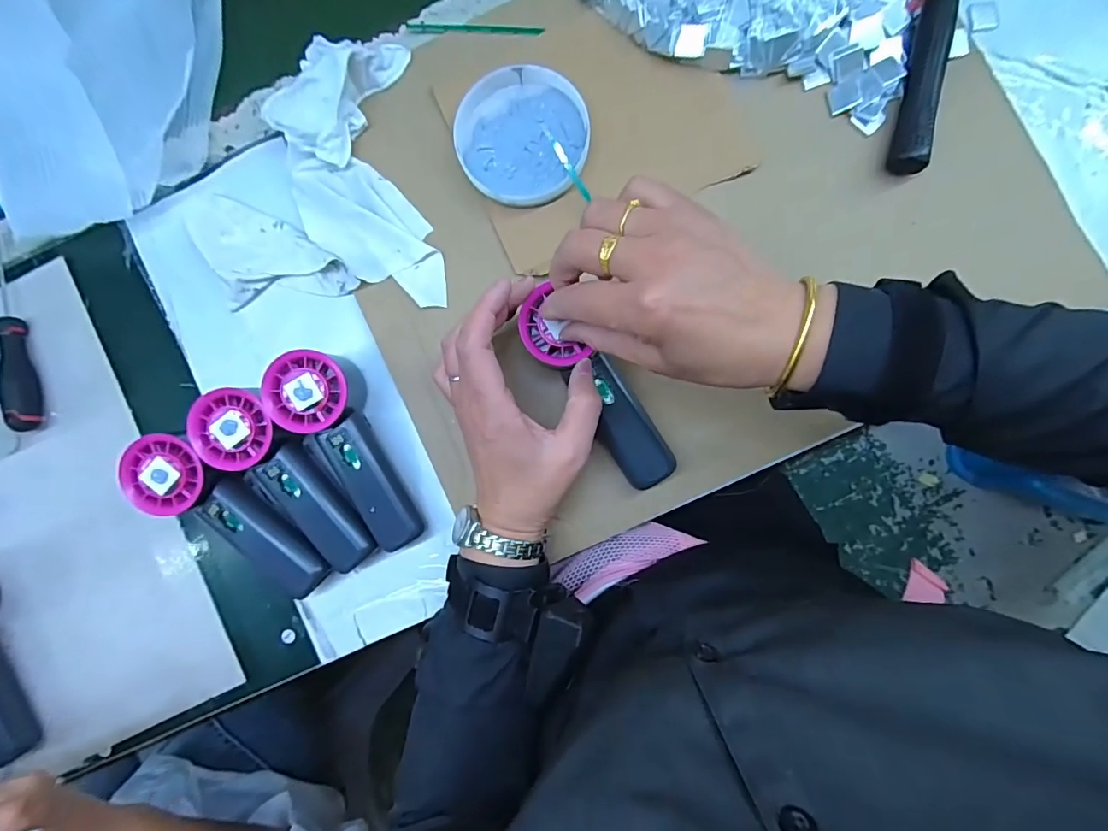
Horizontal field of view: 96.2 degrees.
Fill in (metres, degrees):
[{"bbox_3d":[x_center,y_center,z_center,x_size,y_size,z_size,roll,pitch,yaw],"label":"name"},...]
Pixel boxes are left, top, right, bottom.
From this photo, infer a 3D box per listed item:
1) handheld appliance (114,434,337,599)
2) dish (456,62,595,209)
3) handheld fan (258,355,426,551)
[{"bbox_3d":[-0.230,0.071,0.366,0.153,0.056,0.055,34,90,3],"label":"handheld appliance"},{"bbox_3d":[-0.023,-0.211,0.379,0.097,0.020,0.100,0,88,3],"label":"dish"},{"bbox_3d":[-0.150,0.028,0.363,0.050,0.054,0.149,-25,87,2],"label":"handheld fan"}]

